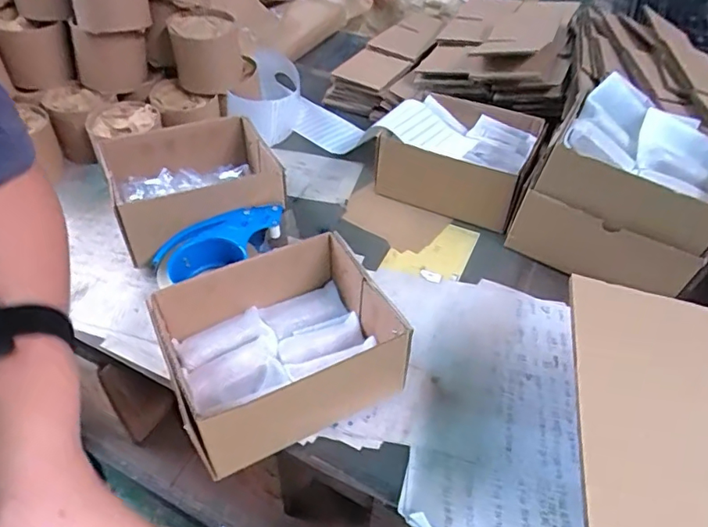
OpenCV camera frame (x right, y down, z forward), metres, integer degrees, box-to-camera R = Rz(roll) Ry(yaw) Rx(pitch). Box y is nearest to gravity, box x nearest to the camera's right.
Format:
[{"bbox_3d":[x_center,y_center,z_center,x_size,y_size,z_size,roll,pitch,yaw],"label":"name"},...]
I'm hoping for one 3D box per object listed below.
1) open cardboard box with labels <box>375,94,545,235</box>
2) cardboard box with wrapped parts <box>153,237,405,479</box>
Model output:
[{"bbox_3d":[0.139,-0.148,0.723,0.196,0.083,0.160,22,48,16],"label":"open cardboard box with labels"},{"bbox_3d":[-0.069,0.069,0.466,0.186,0.087,0.154,-19,50,-22],"label":"cardboard box with wrapped parts"}]

